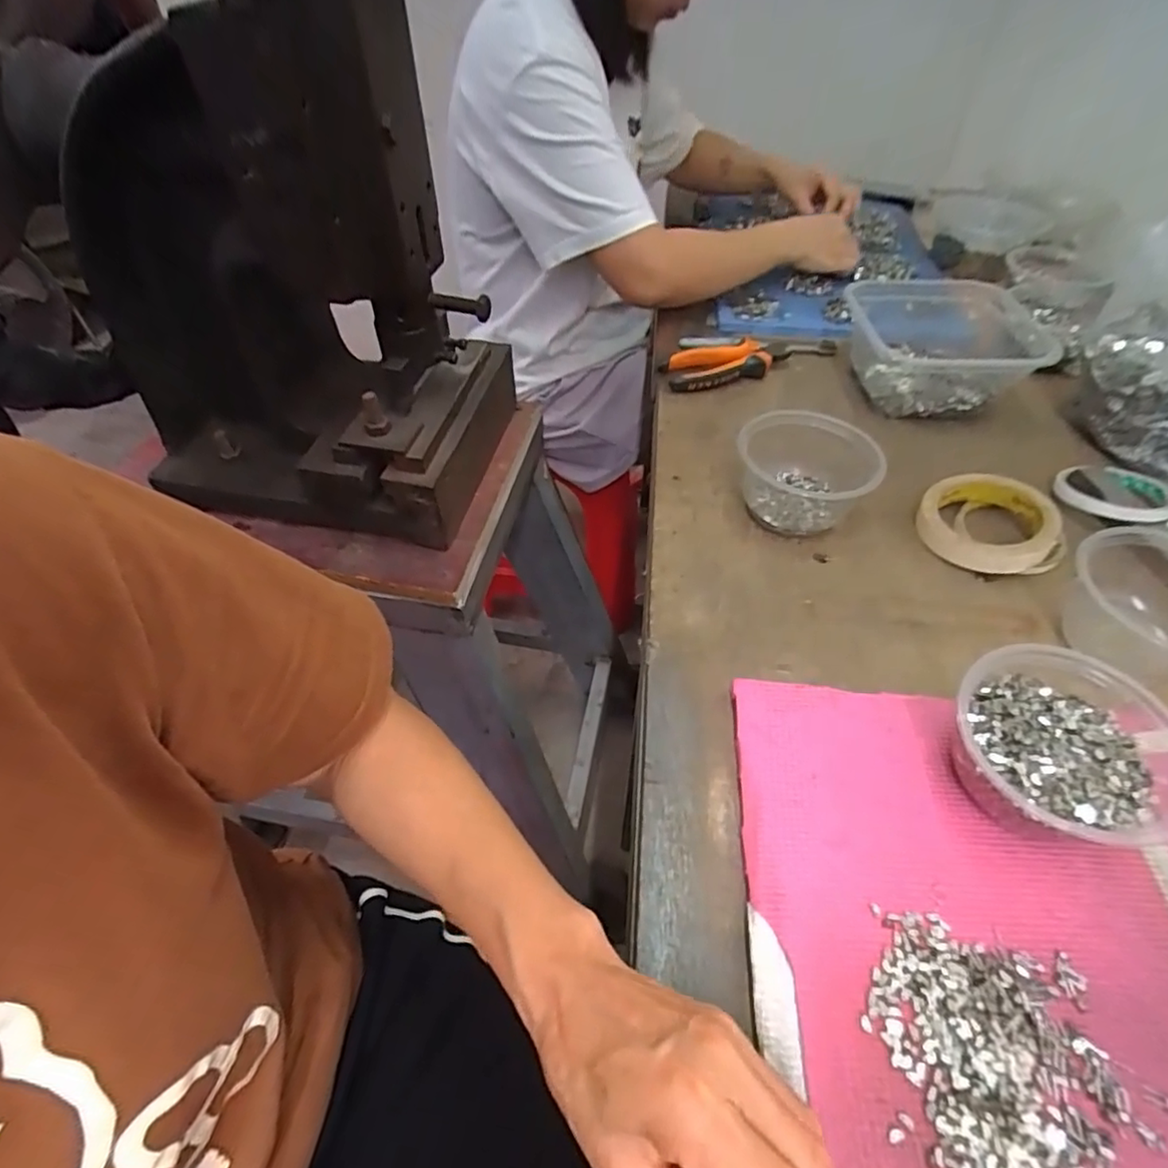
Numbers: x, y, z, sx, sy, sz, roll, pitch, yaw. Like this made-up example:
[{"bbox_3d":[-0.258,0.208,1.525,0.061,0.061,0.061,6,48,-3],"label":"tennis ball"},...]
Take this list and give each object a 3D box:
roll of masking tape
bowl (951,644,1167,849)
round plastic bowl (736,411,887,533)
[{"bbox_3d":[0.336,-0.051,0.509,0.094,0.034,0.095,-1,48,1],"label":"roll of masking tape"},{"bbox_3d":[0.272,0.097,0.354,0.108,0.058,0.118,-1,48,1],"label":"bowl"},{"bbox_3d":[0.188,-0.090,0.525,0.108,0.065,0.103,-1,48,1],"label":"round plastic bowl"}]

